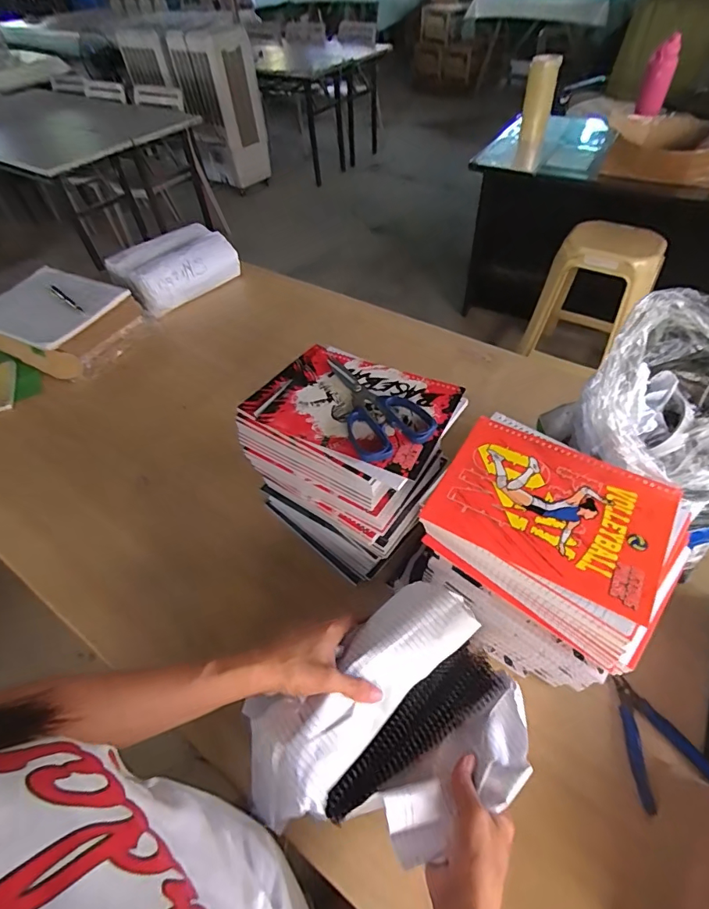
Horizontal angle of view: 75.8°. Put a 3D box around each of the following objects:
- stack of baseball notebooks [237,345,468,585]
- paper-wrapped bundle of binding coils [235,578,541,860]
[{"bbox_3d":[-0.001,0.014,0.595,0.223,0.231,0.173,31,59,27],"label":"stack of baseball notebooks"},{"bbox_3d":[0.031,0.260,0.431,0.253,0.077,0.192,-31,55,-19],"label":"paper-wrapped bundle of binding coils"}]

